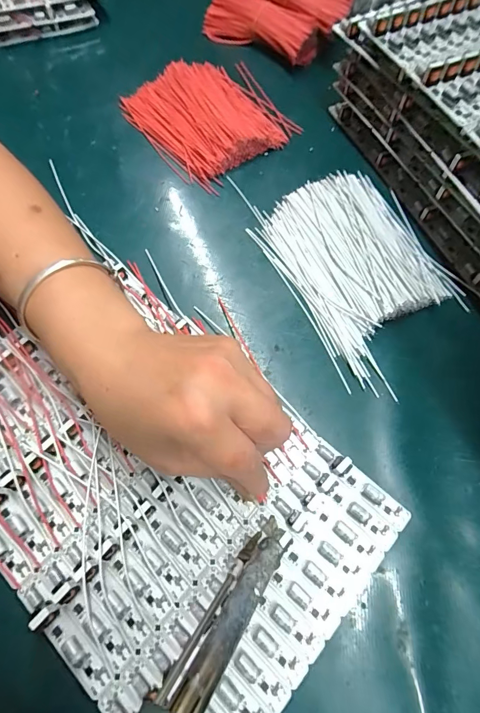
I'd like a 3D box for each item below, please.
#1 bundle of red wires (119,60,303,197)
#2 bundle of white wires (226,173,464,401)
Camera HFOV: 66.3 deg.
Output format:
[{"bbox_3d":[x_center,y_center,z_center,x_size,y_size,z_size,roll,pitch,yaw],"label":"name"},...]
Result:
[{"bbox_3d":[-0.027,-0.259,0.386,0.151,0.016,0.155,-35,70,-14],"label":"bundle of red wires"},{"bbox_3d":[0.106,-0.080,0.310,0.137,0.015,0.187,-24,68,-10],"label":"bundle of white wires"}]

